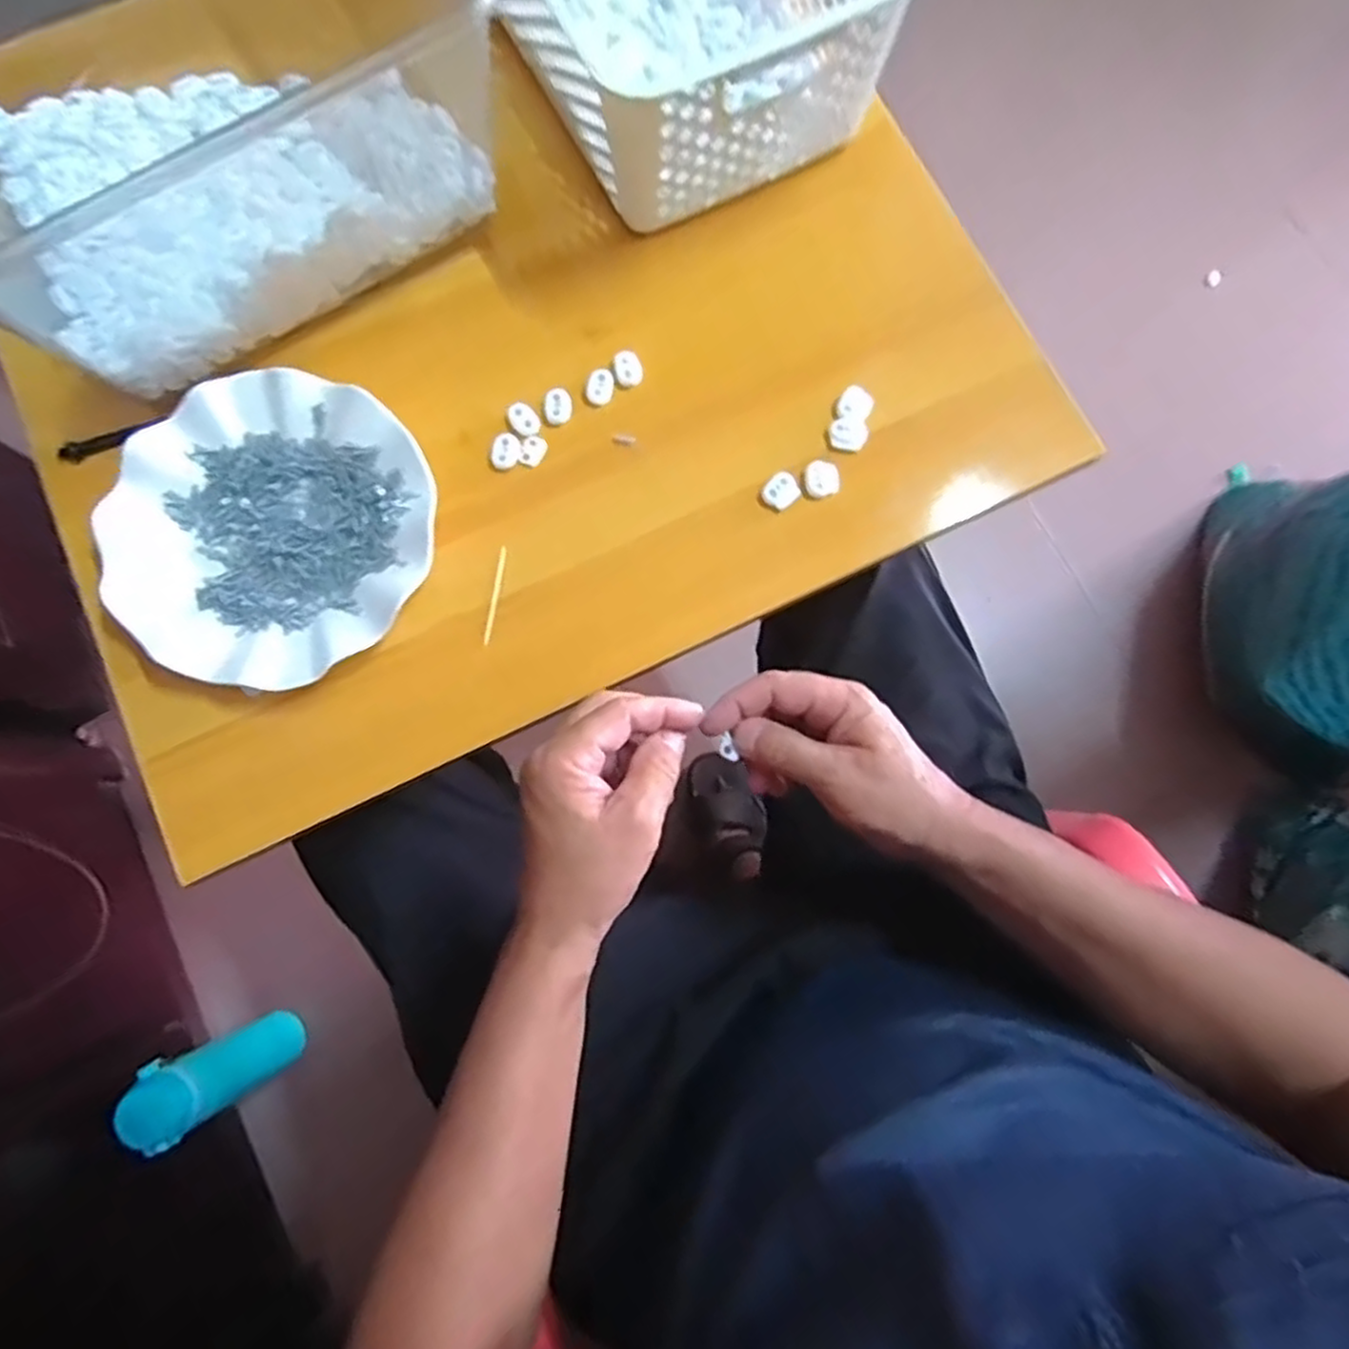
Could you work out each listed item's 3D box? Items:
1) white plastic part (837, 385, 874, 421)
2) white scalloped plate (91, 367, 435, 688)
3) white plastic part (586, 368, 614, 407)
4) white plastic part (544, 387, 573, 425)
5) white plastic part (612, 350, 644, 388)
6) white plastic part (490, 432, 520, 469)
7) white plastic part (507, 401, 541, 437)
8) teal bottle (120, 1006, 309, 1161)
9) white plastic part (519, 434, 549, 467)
[{"bbox_3d":[0.113,-0.168,0.460,0.021,0.007,0.020,0,78,-1],"label":"white plastic part"},{"bbox_3d":[-0.232,-0.086,0.428,0.176,0.022,0.178,0,78,-1],"label":"white scalloped plate"},{"bbox_3d":[-0.047,-0.180,0.462,0.017,0.004,0.025,7,78,0],"label":"white plastic part"},{"bbox_3d":[-0.072,-0.167,0.458,0.017,0.004,0.024,-7,78,-2],"label":"white plastic part"},{"bbox_3d":[-0.029,-0.193,0.465,0.018,0.006,0.022,-11,78,-3],"label":"white plastic part"},{"bbox_3d":[-0.103,-0.137,0.452,0.017,0.004,0.023,7,78,0],"label":"white plastic part"},{"bbox_3d":[-0.093,-0.158,0.456,0.016,0.004,0.023,-30,80,-7],"label":"white plastic part"},{"bbox_3d":[-0.447,0.393,0.731,0.058,0.211,0.069,-32,80,-7],"label":"teal bottle"},{"bbox_3d":[-0.087,-0.138,0.456,0.014,0.004,0.019,18,78,3],"label":"white plastic part"}]

